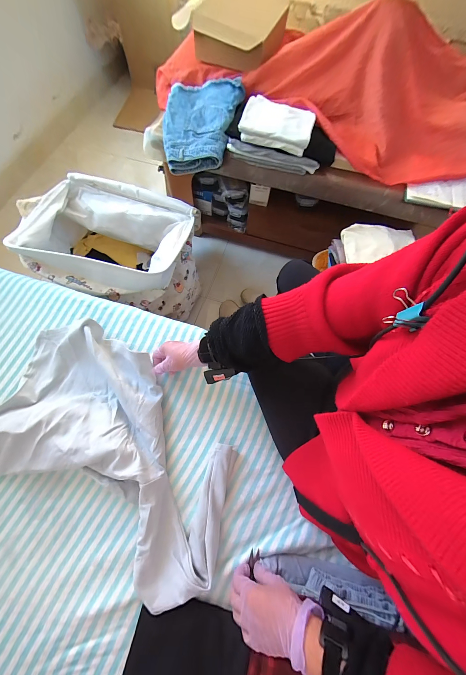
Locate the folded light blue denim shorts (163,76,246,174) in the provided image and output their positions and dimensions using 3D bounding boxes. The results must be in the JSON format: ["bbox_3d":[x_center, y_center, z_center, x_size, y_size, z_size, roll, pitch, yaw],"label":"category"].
[{"bbox_3d":[-0.112,-0.746,0.857,0.261,0.115,0.321,7,69,1],"label":"folded light blue denim shorts"}]

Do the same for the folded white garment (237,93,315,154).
[{"bbox_3d":[0.145,-0.692,0.771,0.224,0.054,0.196,16,69,4],"label":"folded white garment"}]

